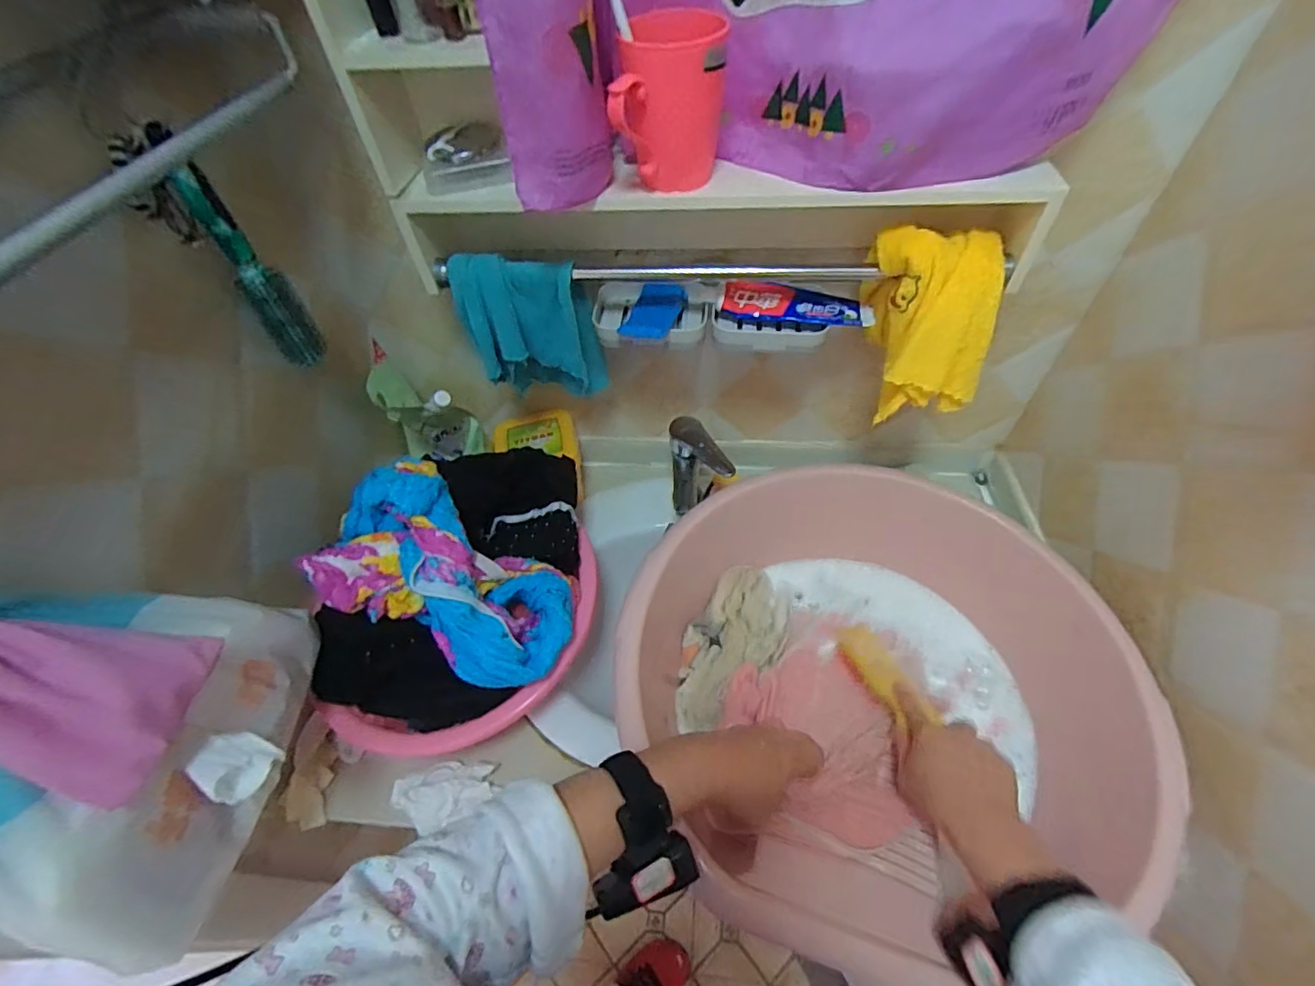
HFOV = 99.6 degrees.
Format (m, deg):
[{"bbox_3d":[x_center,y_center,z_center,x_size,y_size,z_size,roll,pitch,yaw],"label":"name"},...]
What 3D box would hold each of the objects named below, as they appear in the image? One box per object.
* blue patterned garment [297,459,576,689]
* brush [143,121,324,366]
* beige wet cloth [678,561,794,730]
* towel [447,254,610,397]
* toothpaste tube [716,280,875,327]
[{"bbox_3d":[-0.202,0.084,0.556,0.220,0.154,0.149,19,56,17],"label":"blue patterned garment"},{"bbox_3d":[-0.379,-0.213,0.516,0.040,0.218,0.040,-29,56,-18],"label":"brush"},{"bbox_3d":[0.088,0.174,0.643,0.097,0.034,0.210,26,58,22],"label":"beige wet cloth"},{"bbox_3d":[-0.138,-0.177,0.628,0.140,0.172,0.044,-9,52,-3],"label":"towel"},{"bbox_3d":[0.151,-0.205,0.612,0.166,0.041,0.043,6,53,8],"label":"toothpaste tube"}]

